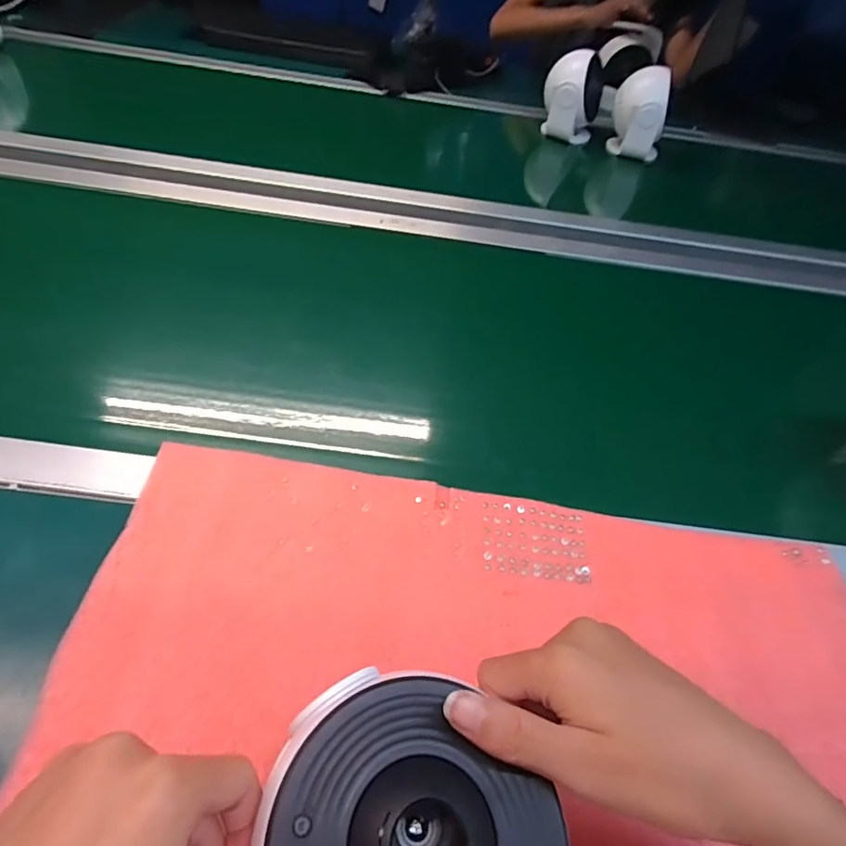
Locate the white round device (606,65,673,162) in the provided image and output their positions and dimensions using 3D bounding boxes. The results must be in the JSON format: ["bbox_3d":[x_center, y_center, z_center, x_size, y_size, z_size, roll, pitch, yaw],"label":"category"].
[{"bbox_3d":[0.394,-0.568,0.949,0.093,0.123,0.117,15,45,3],"label":"white round device"}]

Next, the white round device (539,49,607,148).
[{"bbox_3d":[0.276,-0.604,0.960,0.103,0.129,0.099,3,51,-3],"label":"white round device"}]

